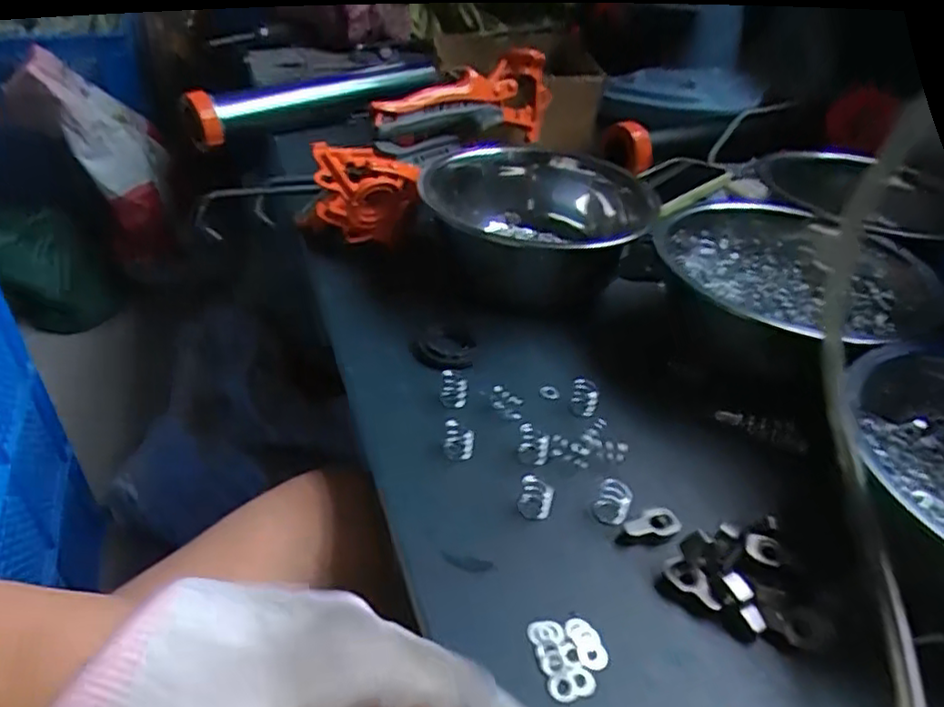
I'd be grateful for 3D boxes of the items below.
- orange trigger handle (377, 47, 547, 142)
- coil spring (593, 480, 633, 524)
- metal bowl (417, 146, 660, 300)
[{"bbox_3d":[-0.004,-0.239,0.628,0.198,0.068,0.041,-26,46,-32],"label":"orange trigger handle"},{"bbox_3d":[0.076,0.080,0.353,0.018,0.020,0.014,13,38,12],"label":"coil spring"},{"bbox_3d":[0.042,-0.102,0.537,0.176,0.072,0.176,2,37,-2],"label":"metal bowl"}]

